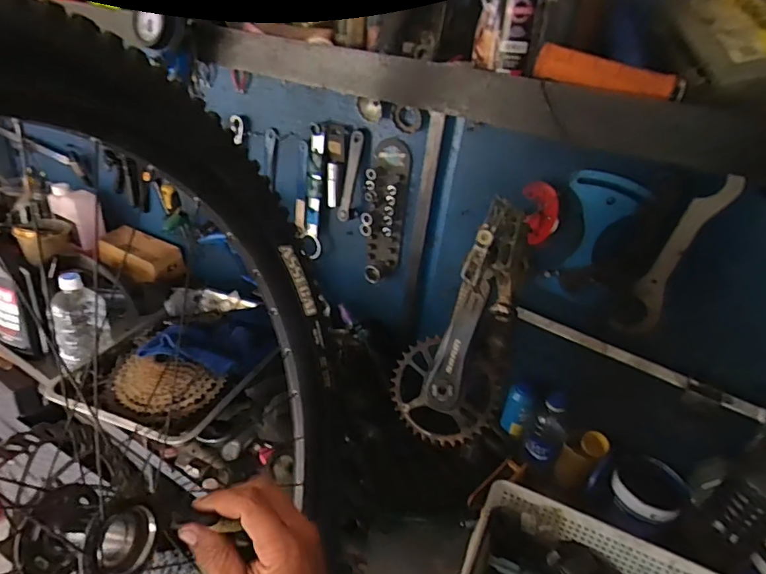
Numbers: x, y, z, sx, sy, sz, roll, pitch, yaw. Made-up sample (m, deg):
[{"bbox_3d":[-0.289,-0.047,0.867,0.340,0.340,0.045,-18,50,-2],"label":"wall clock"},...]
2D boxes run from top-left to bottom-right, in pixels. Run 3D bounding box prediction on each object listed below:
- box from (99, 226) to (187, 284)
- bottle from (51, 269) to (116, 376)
[{"bbox_3d":[-0.617,-0.084,1.240,0.225,0.076,0.098,20,32,20],"label":"box"},{"bbox_3d":[-0.541,0.063,0.877,0.092,0.168,0.082,-13,36,-32],"label":"bottle"}]

